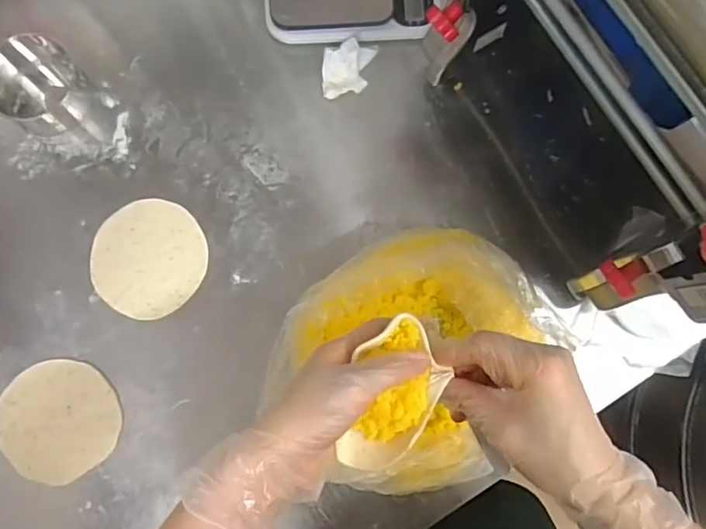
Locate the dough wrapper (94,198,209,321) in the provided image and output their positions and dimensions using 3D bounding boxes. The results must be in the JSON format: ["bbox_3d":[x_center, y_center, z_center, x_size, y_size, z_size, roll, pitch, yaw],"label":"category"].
[{"bbox_3d":[-0.221,-0.007,0.579,0.120,0.007,0.124,0,82,-1],"label":"dough wrapper"}]

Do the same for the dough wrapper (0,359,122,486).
[{"bbox_3d":[-0.305,0.160,0.553,0.115,0.006,0.121,-39,82,-6],"label":"dough wrapper"}]

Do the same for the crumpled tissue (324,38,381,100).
[{"bbox_3d":[-0.005,-0.221,0.604,0.057,0.020,0.065,4,80,0],"label":"crumpled tissue"}]

